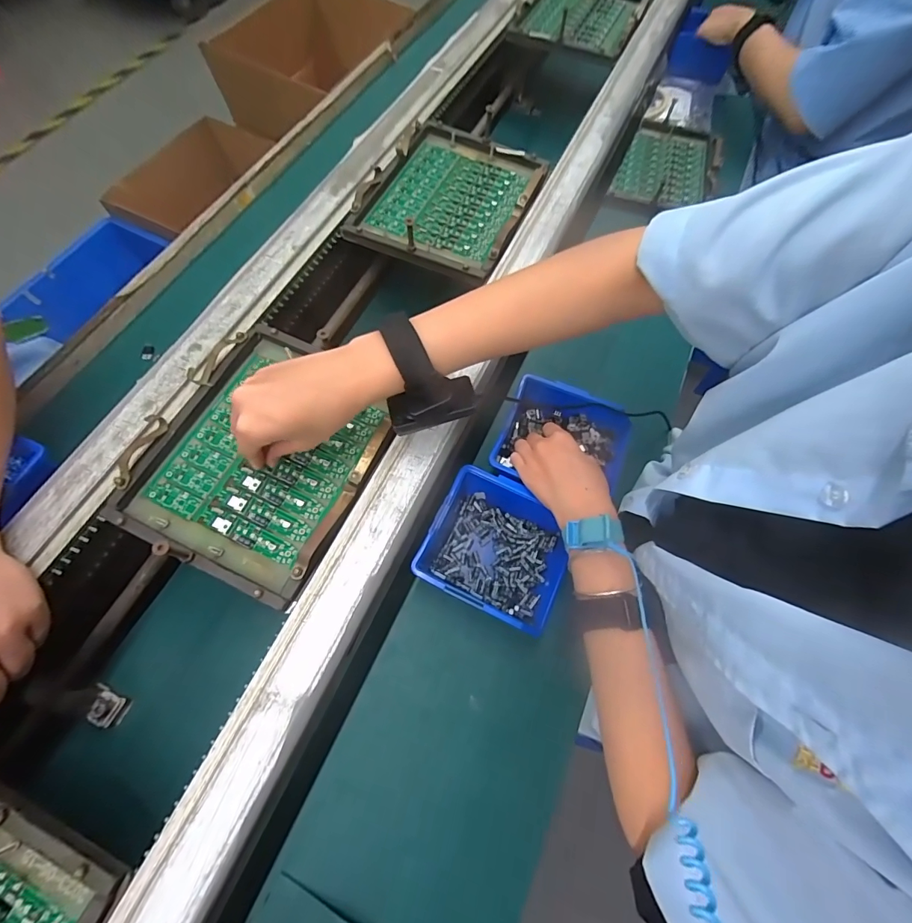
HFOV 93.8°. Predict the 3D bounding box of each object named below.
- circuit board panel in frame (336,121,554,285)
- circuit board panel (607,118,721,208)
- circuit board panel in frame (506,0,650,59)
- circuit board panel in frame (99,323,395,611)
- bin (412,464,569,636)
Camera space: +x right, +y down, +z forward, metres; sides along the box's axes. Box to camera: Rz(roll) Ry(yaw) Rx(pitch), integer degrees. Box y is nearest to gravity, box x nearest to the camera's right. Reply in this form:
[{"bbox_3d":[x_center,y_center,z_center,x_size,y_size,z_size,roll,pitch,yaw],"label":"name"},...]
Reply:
[{"bbox_3d":[-0.006,-0.319,0.507,0.181,0.032,0.215,23,68,8],"label":"circuit board panel in frame"},{"bbox_3d":[0.355,-0.494,0.708,0.148,0.023,0.211,22,68,8],"label":"circuit board panel"},{"bbox_3d":[0.206,-0.728,0.689,0.181,0.033,0.243,24,68,8],"label":"circuit board panel in frame"},{"bbox_3d":[-0.166,-0.011,0.372,0.185,0.023,0.212,24,68,8],"label":"circuit board panel in frame"},{"bbox_3d":[0.040,0.088,0.428,0.126,0.063,0.119,24,68,8],"label":"bin"}]

